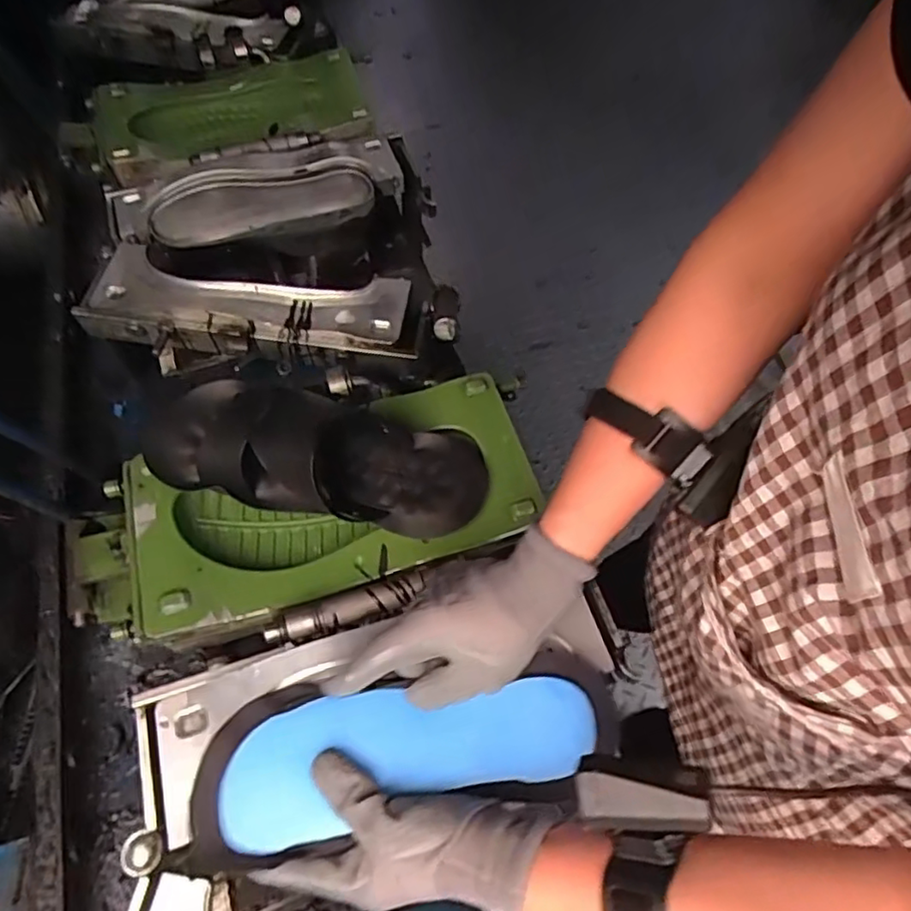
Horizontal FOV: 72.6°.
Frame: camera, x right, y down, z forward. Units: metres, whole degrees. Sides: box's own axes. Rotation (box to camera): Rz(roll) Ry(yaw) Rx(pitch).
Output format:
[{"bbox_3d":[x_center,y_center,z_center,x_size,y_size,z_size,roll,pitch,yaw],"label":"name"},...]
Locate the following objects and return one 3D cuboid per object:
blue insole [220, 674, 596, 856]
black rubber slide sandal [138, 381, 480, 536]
[{"bbox_3d":[-0.029,0.204,0.430,0.252,0.012,0.082,-8,63,-7],"label":"blue insole"},{"bbox_3d":[-0.123,-0.010,0.544,0.297,0.057,0.117,12,63,4],"label":"black rubber slide sandal"}]

